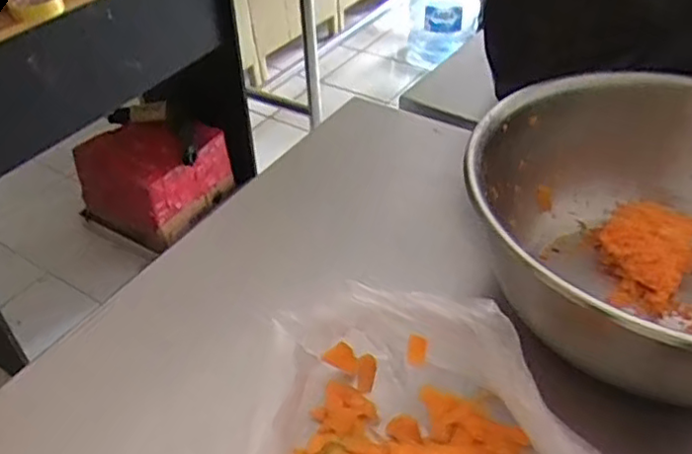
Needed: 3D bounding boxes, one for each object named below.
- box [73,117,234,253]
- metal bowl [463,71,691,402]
[{"bbox_3d":[-0.491,-0.141,1.626,0.297,0.263,0.265,20,46,22],"label":"box"},{"bbox_3d":[0.231,0.014,0.465,0.276,0.129,0.285,-1,42,1],"label":"metal bowl"}]

